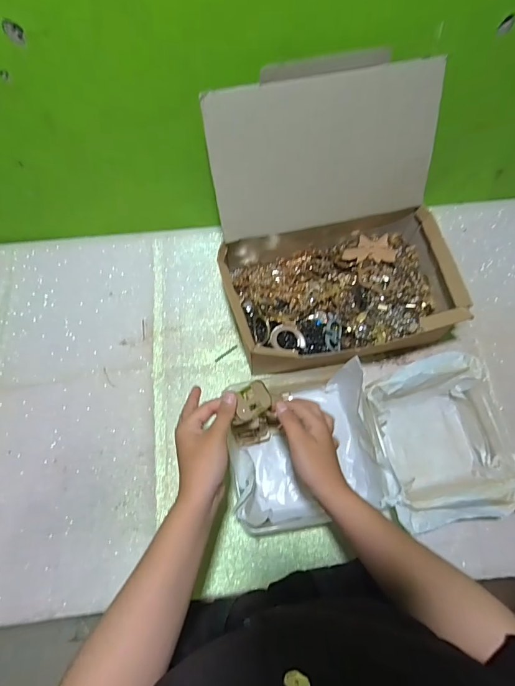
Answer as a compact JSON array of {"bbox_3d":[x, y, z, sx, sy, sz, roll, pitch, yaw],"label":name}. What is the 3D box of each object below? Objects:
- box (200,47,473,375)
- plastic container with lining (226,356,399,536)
[{"bbox_3d":[0.114,-0.161,0.547,0.326,0.296,0.304,-10,68,-4],"label":"box"},{"bbox_3d":[0.062,0.139,0.533,0.194,0.092,0.200,-11,68,-4],"label":"plastic container with lining"}]

